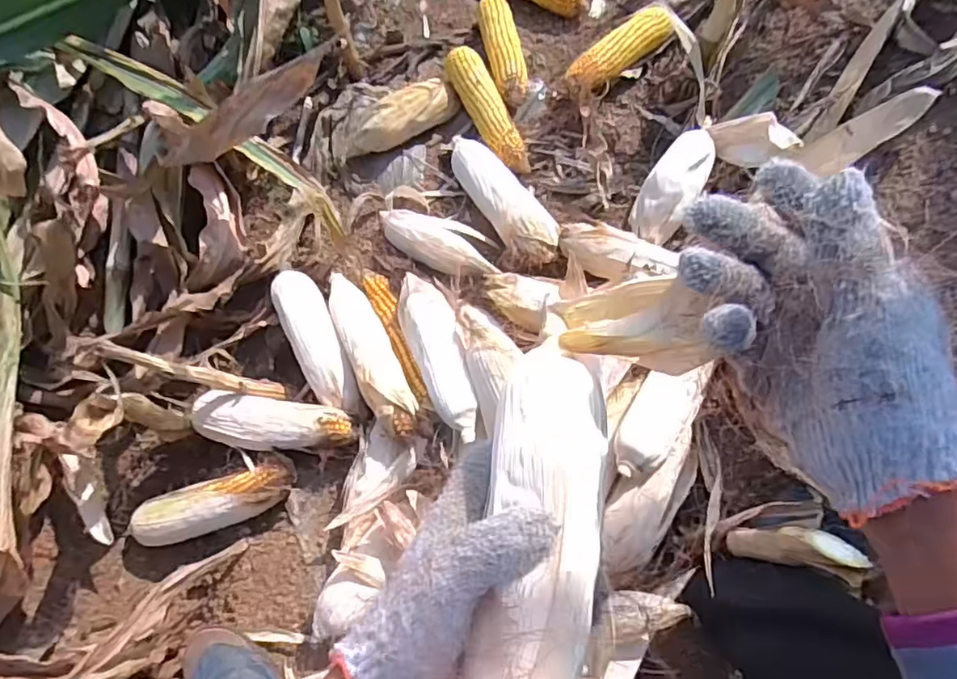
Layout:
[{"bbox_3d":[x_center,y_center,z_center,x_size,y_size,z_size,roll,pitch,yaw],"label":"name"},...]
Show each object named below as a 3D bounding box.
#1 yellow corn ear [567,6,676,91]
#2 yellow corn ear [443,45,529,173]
[{"bbox_3d":[0.209,-0.431,0.907,0.214,0.067,0.060,-43,78,-14],"label":"yellow corn ear"},{"bbox_3d":[0.014,-0.341,0.886,0.052,0.051,0.222,-25,75,-9],"label":"yellow corn ear"}]

